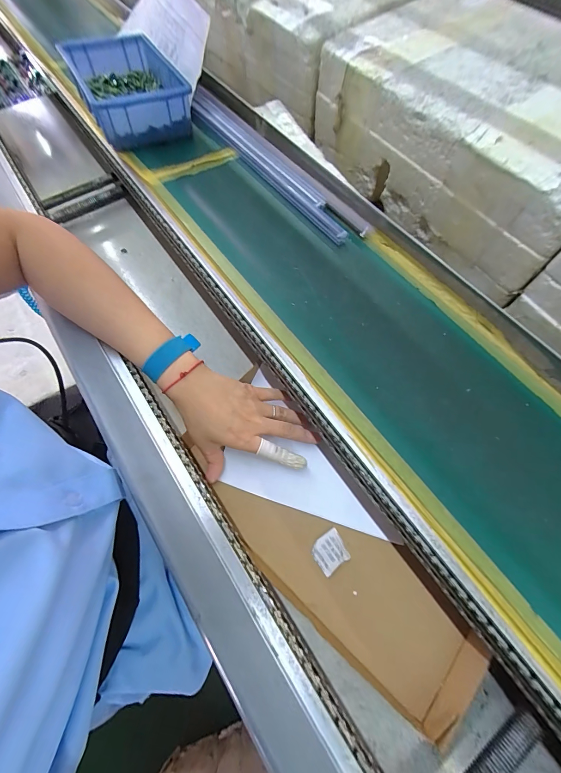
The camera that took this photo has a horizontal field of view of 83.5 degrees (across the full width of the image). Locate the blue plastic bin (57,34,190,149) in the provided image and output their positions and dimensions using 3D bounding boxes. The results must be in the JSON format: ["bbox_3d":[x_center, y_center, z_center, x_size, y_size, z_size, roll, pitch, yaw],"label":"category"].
[{"bbox_3d":[-0.231,-0.439,0.470,0.140,0.057,0.211,-27,68,-13],"label":"blue plastic bin"}]

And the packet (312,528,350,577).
[{"bbox_3d":[0.054,0.178,0.339,0.035,0.005,0.034,-30,69,-14],"label":"packet"}]

